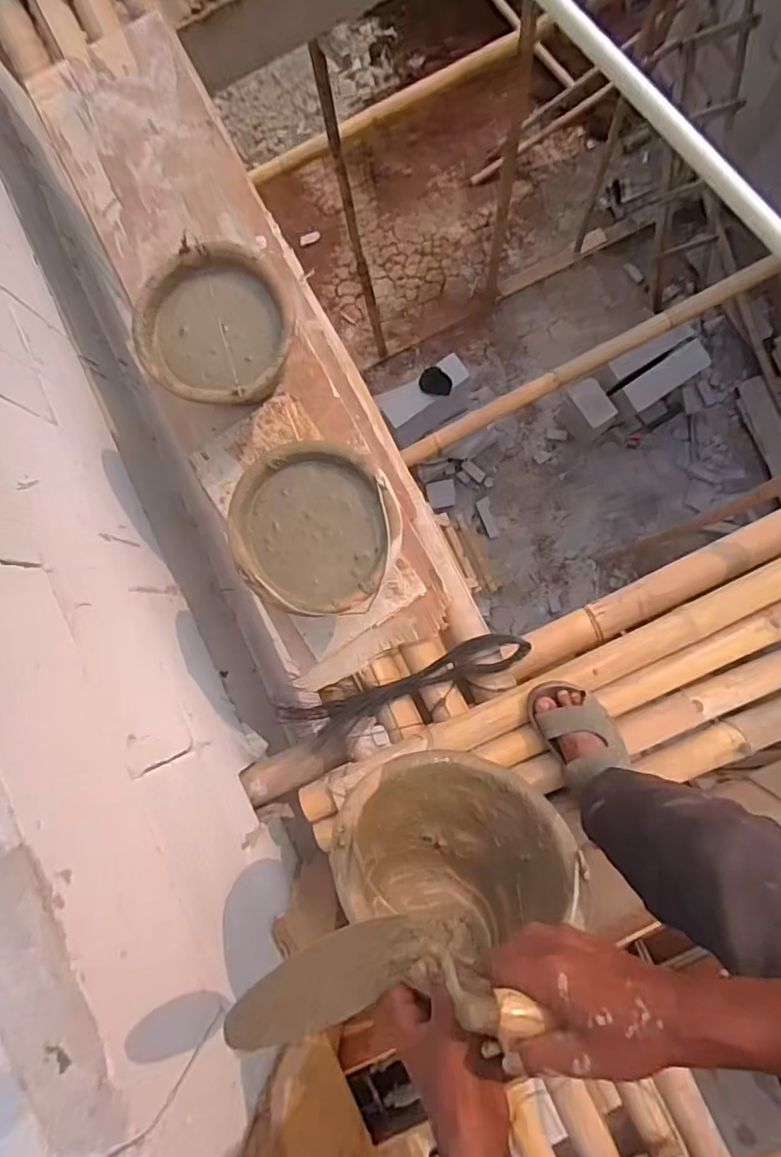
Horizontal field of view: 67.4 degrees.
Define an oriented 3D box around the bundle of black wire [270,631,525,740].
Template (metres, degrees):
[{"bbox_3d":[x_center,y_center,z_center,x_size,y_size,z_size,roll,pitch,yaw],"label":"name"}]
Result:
[{"bbox_3d":[0.029,0.183,1.011,0.432,0.079,0.069,-20,84,4],"label":"bundle of black wire"}]

